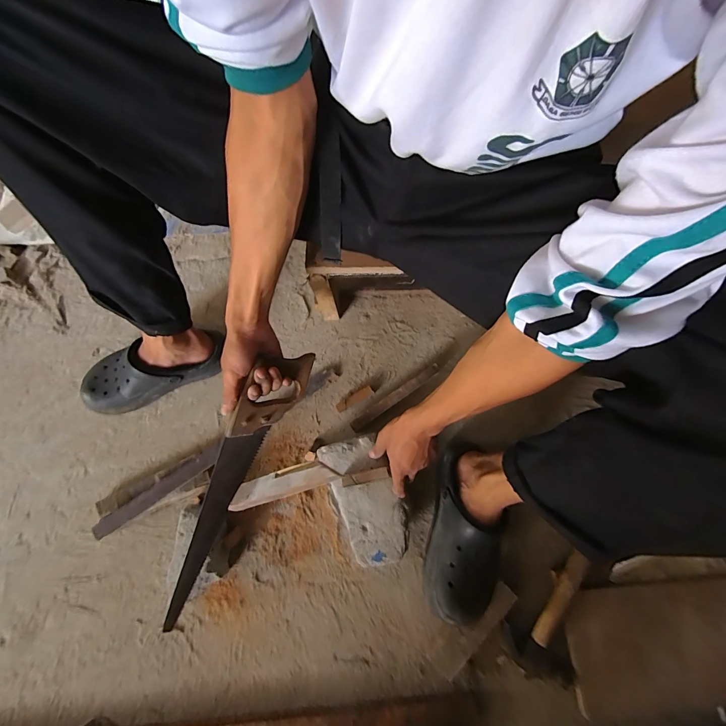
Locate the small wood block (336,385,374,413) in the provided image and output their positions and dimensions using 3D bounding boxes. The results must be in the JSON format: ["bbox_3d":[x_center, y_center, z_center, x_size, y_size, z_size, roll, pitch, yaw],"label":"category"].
[{"bbox_3d":[-0.017,0.071,0.676,0.079,0.015,0.021,-28,77,-7],"label":"small wood block"}]

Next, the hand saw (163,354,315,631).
[{"bbox_3d":[-0.192,0.169,0.491,0.021,0.082,0.424,23,85,47],"label":"hand saw"}]

